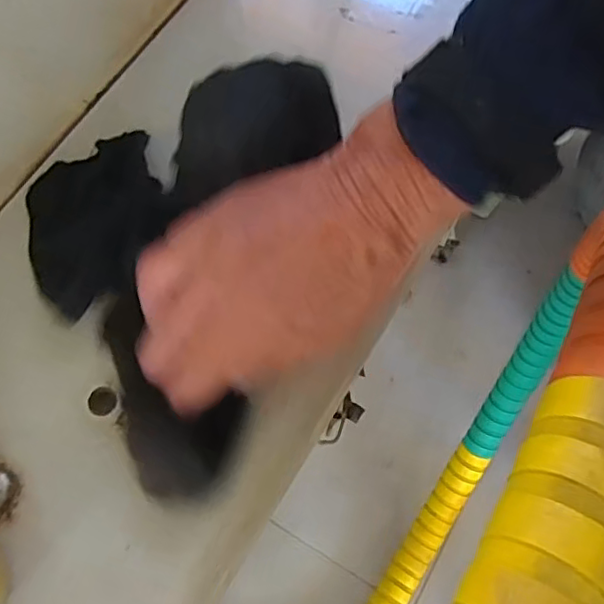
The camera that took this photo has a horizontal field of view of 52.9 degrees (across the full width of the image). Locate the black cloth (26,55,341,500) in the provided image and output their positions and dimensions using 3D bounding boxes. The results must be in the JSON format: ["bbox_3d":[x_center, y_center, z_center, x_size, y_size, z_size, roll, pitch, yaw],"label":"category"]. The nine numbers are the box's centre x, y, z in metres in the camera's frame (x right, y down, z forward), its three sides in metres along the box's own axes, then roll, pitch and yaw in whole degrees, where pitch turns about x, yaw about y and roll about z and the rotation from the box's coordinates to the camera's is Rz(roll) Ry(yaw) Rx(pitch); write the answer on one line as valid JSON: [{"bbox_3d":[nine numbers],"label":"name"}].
[{"bbox_3d":[-0.082,-0.030,0.306,0.153,0.058,0.209,18,71,8],"label":"black cloth"}]

